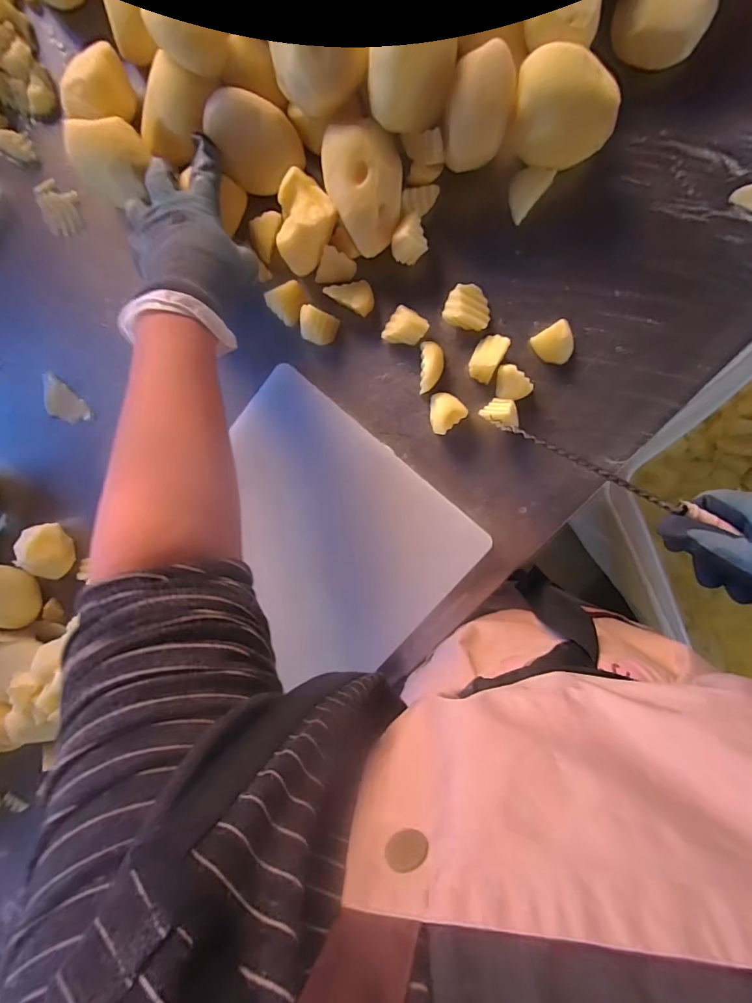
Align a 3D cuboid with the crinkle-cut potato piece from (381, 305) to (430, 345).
[{"bbox_3d":[0.025,-0.149,0.391,0.032,0.021,0.030,35,98,-2],"label":"crinkle-cut potato piece"}]

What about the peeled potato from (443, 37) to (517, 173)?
[{"bbox_3d":[0.077,-0.292,0.339,0.049,0.059,0.059,0,97,3],"label":"peeled potato"}]

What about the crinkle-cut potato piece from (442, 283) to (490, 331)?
[{"bbox_3d":[0.079,-0.165,0.383,0.039,0.019,0.035,16,98,1],"label":"crinkle-cut potato piece"}]

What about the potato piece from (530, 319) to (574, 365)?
[{"bbox_3d":[0.155,-0.134,0.386,0.032,0.010,0.032,-31,95,6],"label":"potato piece"}]

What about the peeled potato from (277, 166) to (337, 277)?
[{"bbox_3d":[-0.058,-0.226,0.367,0.051,0.032,0.070,-2,97,3],"label":"peeled potato"}]

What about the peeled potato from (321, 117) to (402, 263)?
[{"bbox_3d":[-0.009,-0.245,0.358,0.059,0.041,0.081,-5,97,3],"label":"peeled potato"}]

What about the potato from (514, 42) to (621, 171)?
[{"bbox_3d":[0.138,-0.287,0.338,0.078,0.060,0.063,29,98,-1],"label":"potato"}]

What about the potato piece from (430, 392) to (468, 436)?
[{"bbox_3d":[0.059,-0.078,0.394,0.032,0.019,0.031,-39,94,7],"label":"potato piece"}]

